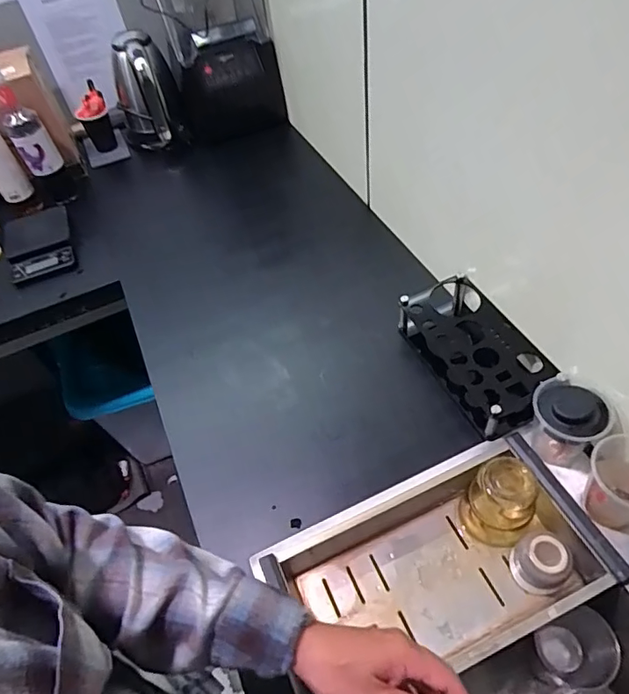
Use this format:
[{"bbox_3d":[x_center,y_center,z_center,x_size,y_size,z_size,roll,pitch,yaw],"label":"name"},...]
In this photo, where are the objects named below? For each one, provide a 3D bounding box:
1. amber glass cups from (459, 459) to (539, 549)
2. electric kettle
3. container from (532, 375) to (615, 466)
[{"bbox_3d":[0.233,0.198,0.638,0.079,0.103,0.079,-3,52,4],"label":"amber glass cups"},{"bbox_3d":[-0.401,-0.593,1.211,0.151,0.244,0.147,-20,53,-9],"label":"electric kettle"},{"bbox_3d":[0.321,0.096,0.645,0.086,0.111,0.087,-37,57,-21],"label":"container"}]

